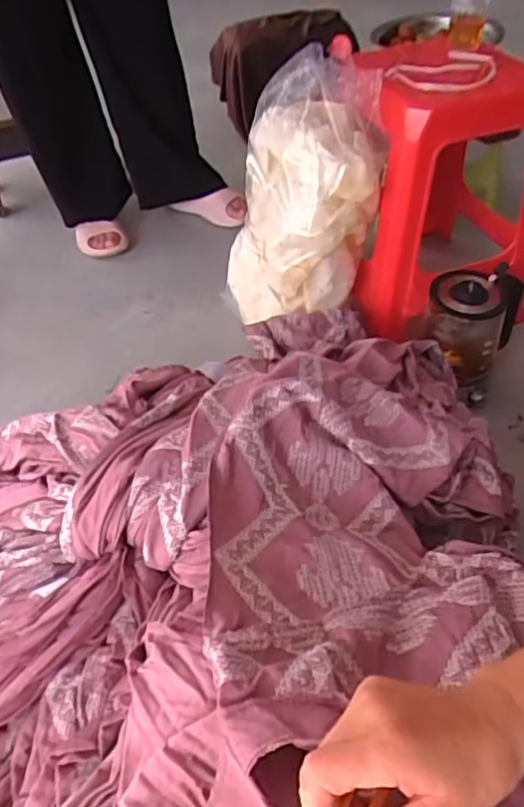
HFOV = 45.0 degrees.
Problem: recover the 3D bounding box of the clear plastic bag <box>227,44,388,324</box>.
[{"bbox_3d":[0.062,-0.332,1.034,0.207,0.368,0.214,-35,54,-27],"label":"clear plastic bag"}]

